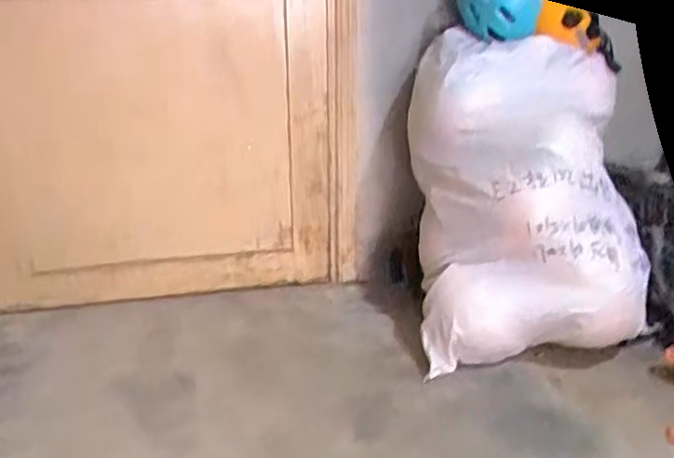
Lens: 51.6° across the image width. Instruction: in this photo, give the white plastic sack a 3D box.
[{"bbox_3d":[0.432,-0.067,1.704,0.460,0.657,0.550,-1,23,-4],"label":"white plastic sack"}]

